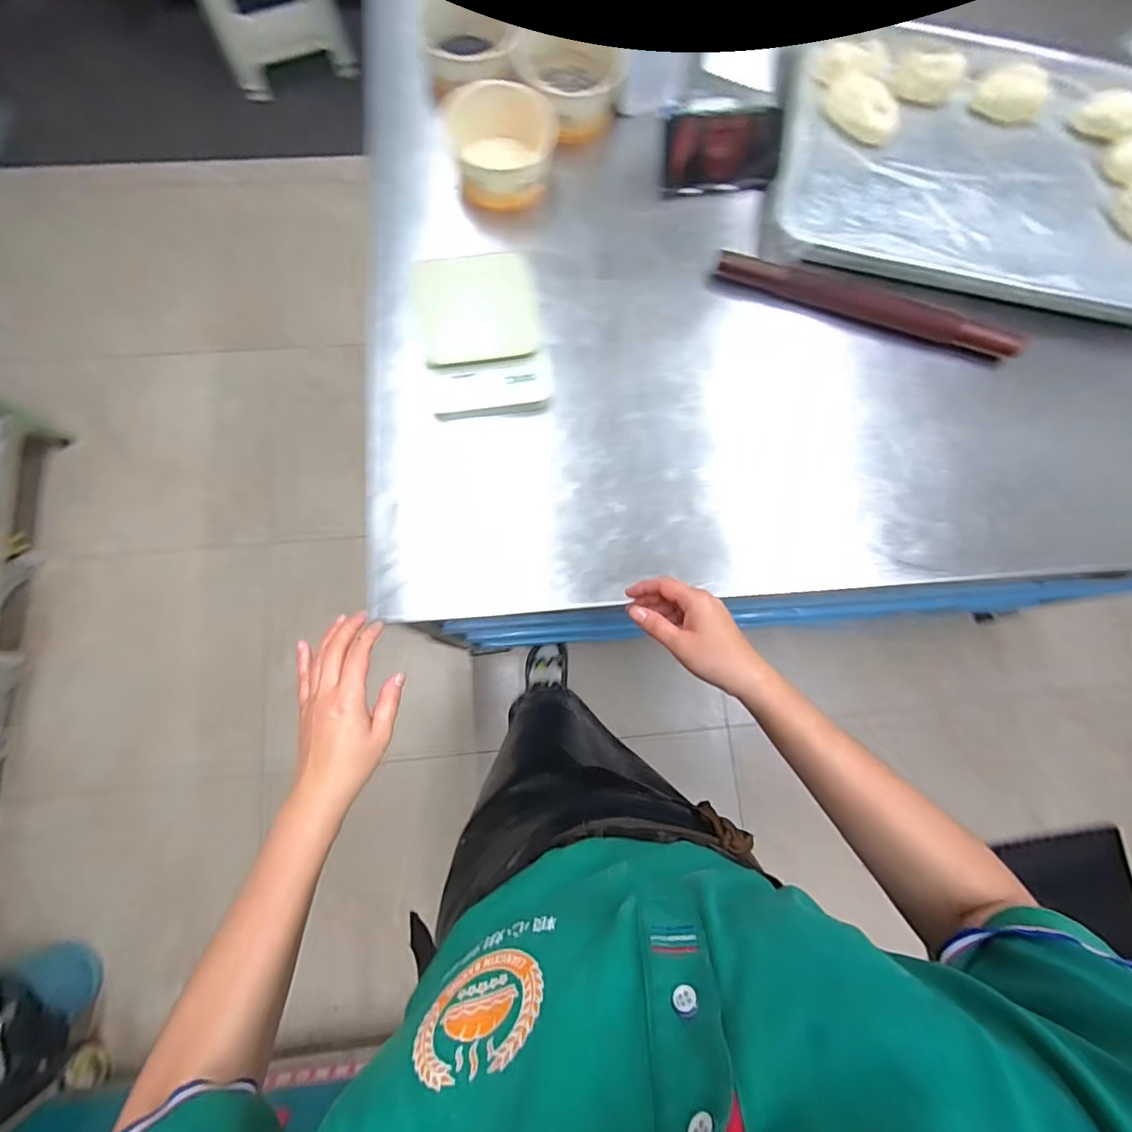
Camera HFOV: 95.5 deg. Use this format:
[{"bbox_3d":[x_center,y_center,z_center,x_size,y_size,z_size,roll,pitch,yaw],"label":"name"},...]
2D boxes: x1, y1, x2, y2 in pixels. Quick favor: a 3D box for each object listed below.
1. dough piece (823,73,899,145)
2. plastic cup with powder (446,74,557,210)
[{"bbox_3d":[0.424,-0.658,0.737,0.114,0.043,0.048,38,78,6],"label":"dough piece"},{"bbox_3d":[-0.079,-0.533,0.655,0.129,0.070,0.111,-6,78,-4],"label":"plastic cup with powder"}]

